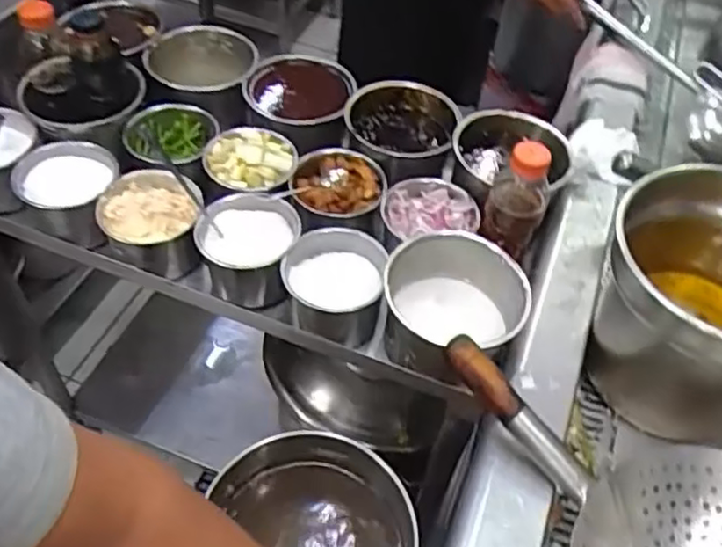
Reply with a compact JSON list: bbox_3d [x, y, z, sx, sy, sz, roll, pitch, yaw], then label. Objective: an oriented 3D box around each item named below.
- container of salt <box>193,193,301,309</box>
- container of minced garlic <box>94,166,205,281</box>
[{"bbox_3d":[-0.136,-0.028,0.832,0.113,0.092,0.117,8,50,2],"label":"container of salt"},{"bbox_3d":[-0.257,-0.064,0.850,0.124,0.075,0.122,3,50,-3],"label":"container of minced garlic"}]

